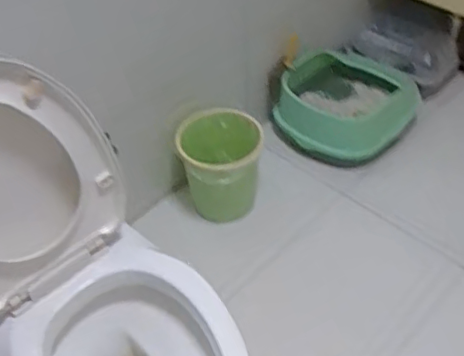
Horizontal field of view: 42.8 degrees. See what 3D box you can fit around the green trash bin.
[{"bbox_3d":[-0.032,-0.020,1.685,0.232,0.275,0.222,0,46,1],"label":"green trash bin"}]

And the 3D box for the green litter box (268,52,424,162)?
[{"bbox_3d":[0.370,-0.240,1.906,0.443,0.199,0.380,11,47,12],"label":"green litter box"}]

